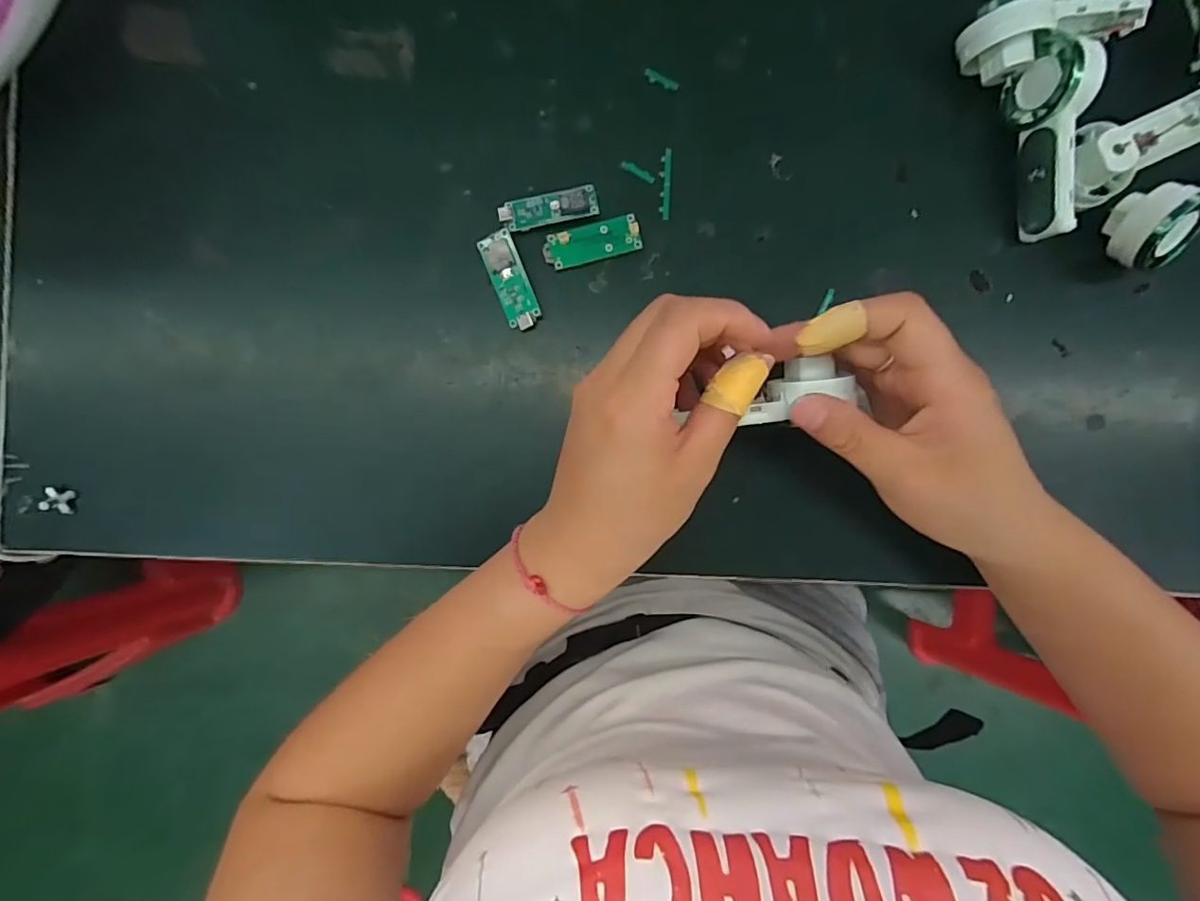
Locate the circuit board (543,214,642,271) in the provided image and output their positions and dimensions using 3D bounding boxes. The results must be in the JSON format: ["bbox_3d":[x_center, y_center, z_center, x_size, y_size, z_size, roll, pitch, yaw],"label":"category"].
[{"bbox_3d":[-0.004,-0.109,0.285,0.050,0.004,0.019,-16,92,-2],"label":"circuit board"}]

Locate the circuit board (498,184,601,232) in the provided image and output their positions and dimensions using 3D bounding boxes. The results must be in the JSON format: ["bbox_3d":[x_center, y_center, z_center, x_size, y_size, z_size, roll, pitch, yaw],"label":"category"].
[{"bbox_3d":[-0.027,-0.126,0.284,0.050,0.007,0.018,-13,92,-2],"label":"circuit board"}]

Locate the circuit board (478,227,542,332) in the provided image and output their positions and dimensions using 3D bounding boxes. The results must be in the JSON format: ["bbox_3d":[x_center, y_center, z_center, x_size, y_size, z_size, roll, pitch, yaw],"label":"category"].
[{"bbox_3d":[-0.047,-0.088,0.284,0.018,0.008,0.050,-21,92,-1],"label":"circuit board"}]

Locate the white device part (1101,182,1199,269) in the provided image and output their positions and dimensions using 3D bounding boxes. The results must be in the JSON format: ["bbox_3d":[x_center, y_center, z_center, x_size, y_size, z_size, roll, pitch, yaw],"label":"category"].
[{"bbox_3d":[0.304,-0.120,0.275,0.092,0.033,0.037,-18,92,-2],"label":"white device part"}]

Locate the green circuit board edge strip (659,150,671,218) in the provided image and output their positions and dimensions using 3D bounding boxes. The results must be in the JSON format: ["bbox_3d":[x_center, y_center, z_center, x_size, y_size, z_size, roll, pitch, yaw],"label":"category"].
[{"bbox_3d":[0.035,-0.141,0.287,0.005,0.004,0.037,2,91,-2],"label":"green circuit board edge strip"}]

